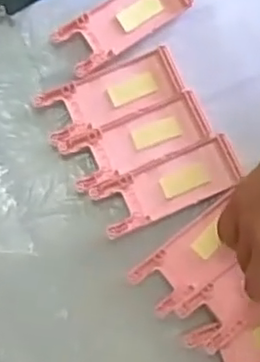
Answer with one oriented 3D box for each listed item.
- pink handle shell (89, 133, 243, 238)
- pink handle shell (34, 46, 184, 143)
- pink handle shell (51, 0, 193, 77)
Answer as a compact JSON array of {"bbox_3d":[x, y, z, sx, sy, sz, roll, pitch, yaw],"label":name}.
[{"bbox_3d":[0.026,0.002,0.468,0.101,0.007,0.040,-24,80,-5],"label":"pink handle shell"},{"bbox_3d":[-0.014,-0.063,0.478,0.101,0.008,0.038,-23,80,-4],"label":"pink handle shell"},{"bbox_3d":[-0.005,-0.120,0.485,0.103,0.014,0.038,-36,81,-6],"label":"pink handle shell"}]

